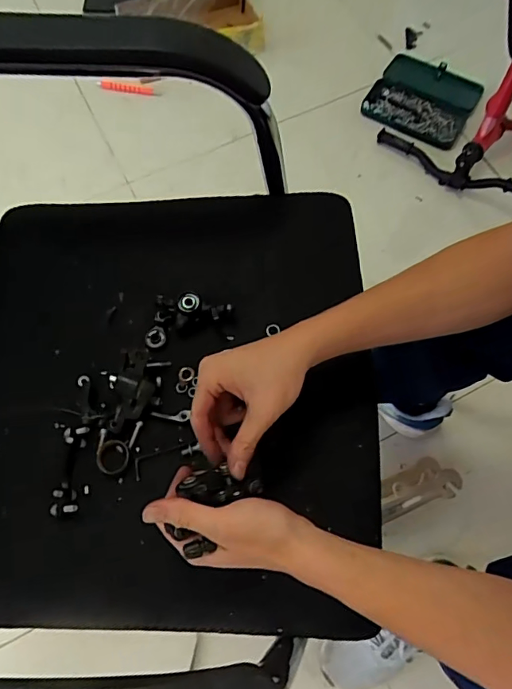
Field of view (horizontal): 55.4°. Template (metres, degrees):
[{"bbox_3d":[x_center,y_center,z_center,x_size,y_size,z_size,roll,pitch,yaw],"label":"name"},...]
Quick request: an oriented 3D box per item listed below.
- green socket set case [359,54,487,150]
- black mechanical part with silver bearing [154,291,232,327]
[{"bbox_3d":[0.421,-0.619,1.225,0.242,0.031,0.255,29,72,11],"label":"green socket set case"},{"bbox_3d":[-0.071,-0.035,0.516,0.084,0.028,0.033,1,68,14],"label":"black mechanical part with silver bearing"}]

